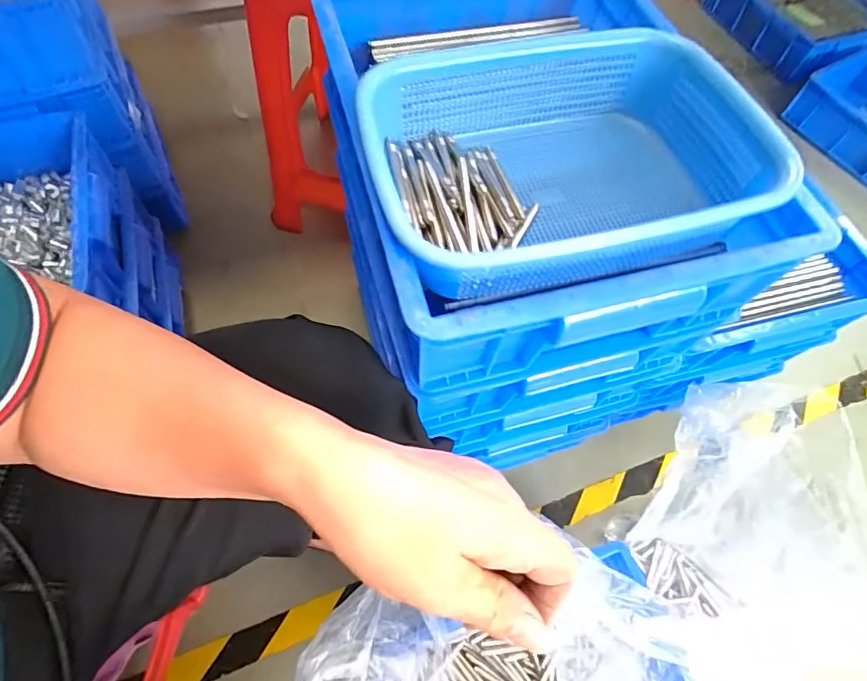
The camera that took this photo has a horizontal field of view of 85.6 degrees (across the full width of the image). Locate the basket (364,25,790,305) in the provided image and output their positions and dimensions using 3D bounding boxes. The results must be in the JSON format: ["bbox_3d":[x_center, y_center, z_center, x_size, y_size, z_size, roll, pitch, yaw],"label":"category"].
[{"bbox_3d":[0.095,-0.139,0.369,0.289,0.082,0.212,-12,65,-9],"label":"basket"}]

